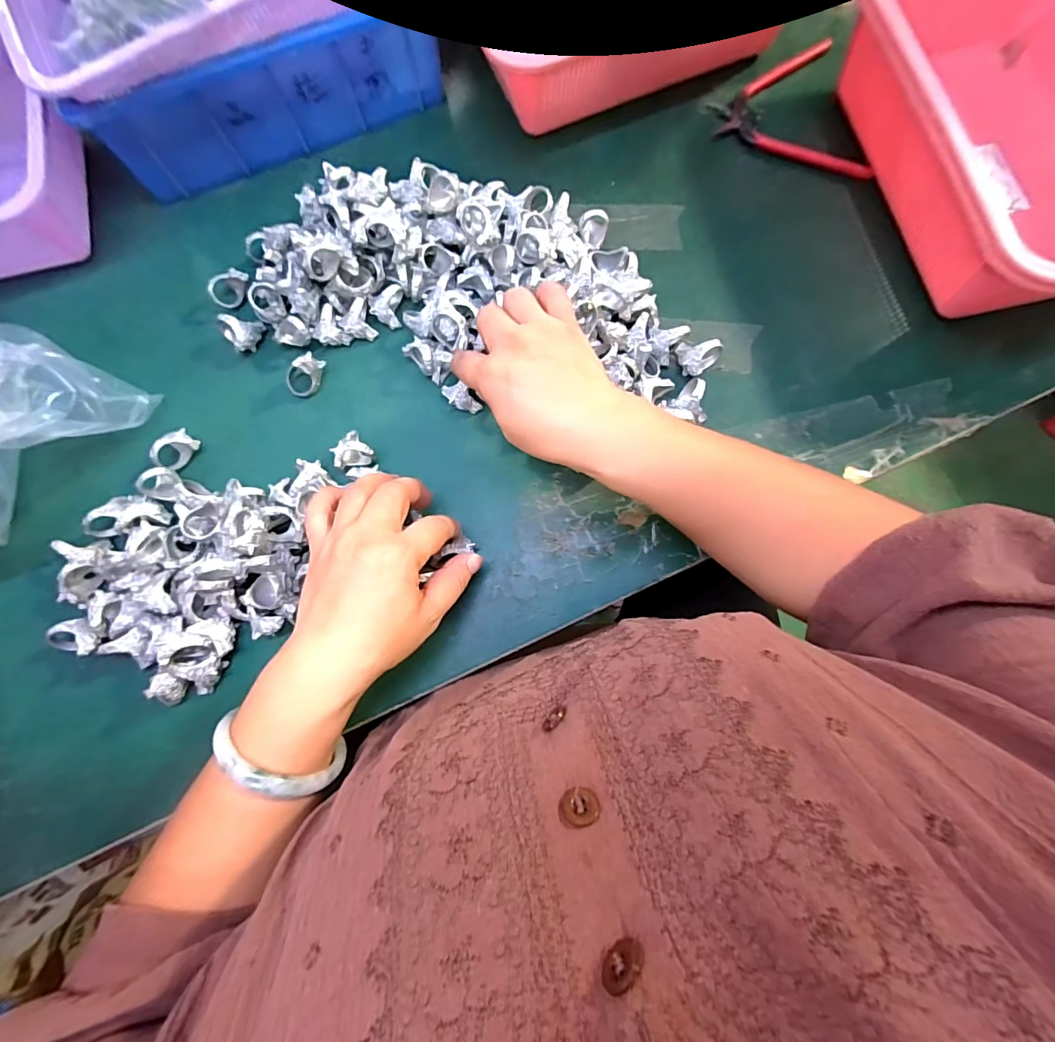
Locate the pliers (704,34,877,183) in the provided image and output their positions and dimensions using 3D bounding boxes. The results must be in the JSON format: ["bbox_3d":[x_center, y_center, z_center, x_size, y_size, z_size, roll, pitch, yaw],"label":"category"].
[{"bbox_3d":[0.221,-0.350,0.406,0.116,0.009,0.140,-8,78,-2],"label":"pliers"}]

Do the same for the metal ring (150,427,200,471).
[{"bbox_3d":[-0.263,-0.053,0.349,0.018,0.020,0.030,40,80,8],"label":"metal ring"}]

